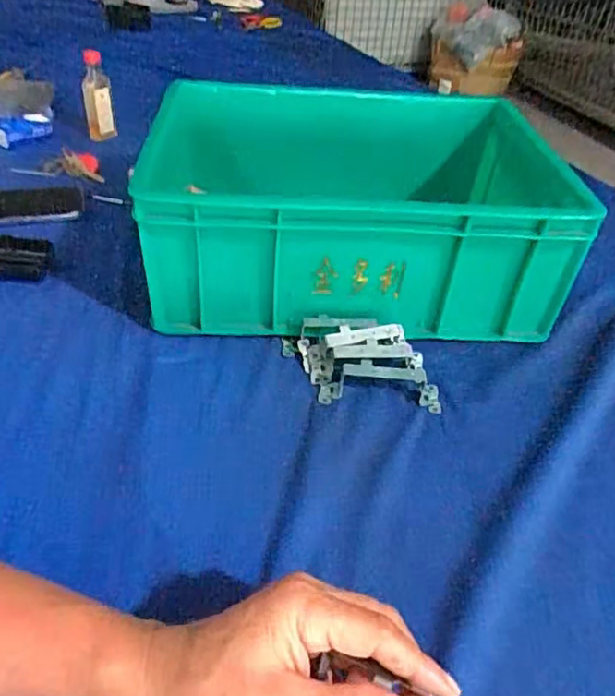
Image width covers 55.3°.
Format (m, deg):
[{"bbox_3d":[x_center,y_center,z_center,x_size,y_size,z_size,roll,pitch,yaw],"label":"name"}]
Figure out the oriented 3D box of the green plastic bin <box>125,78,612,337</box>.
[{"bbox_3d":[0.041,-0.153,0.648,0.395,0.170,0.314,2,40,-5],"label":"green plastic bin"}]

